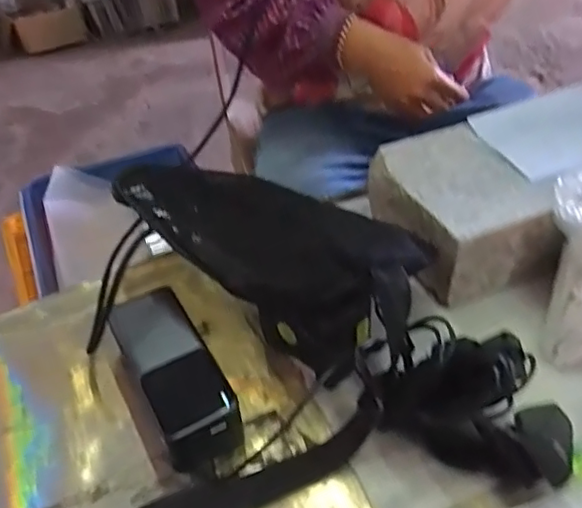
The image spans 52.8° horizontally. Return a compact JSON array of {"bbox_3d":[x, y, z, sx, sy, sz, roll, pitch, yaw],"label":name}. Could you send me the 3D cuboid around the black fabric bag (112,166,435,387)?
[{"bbox_3d":[-0.025,0.003,0.462,0.262,0.117,0.101,29,51,30],"label":"black fabric bag"}]

